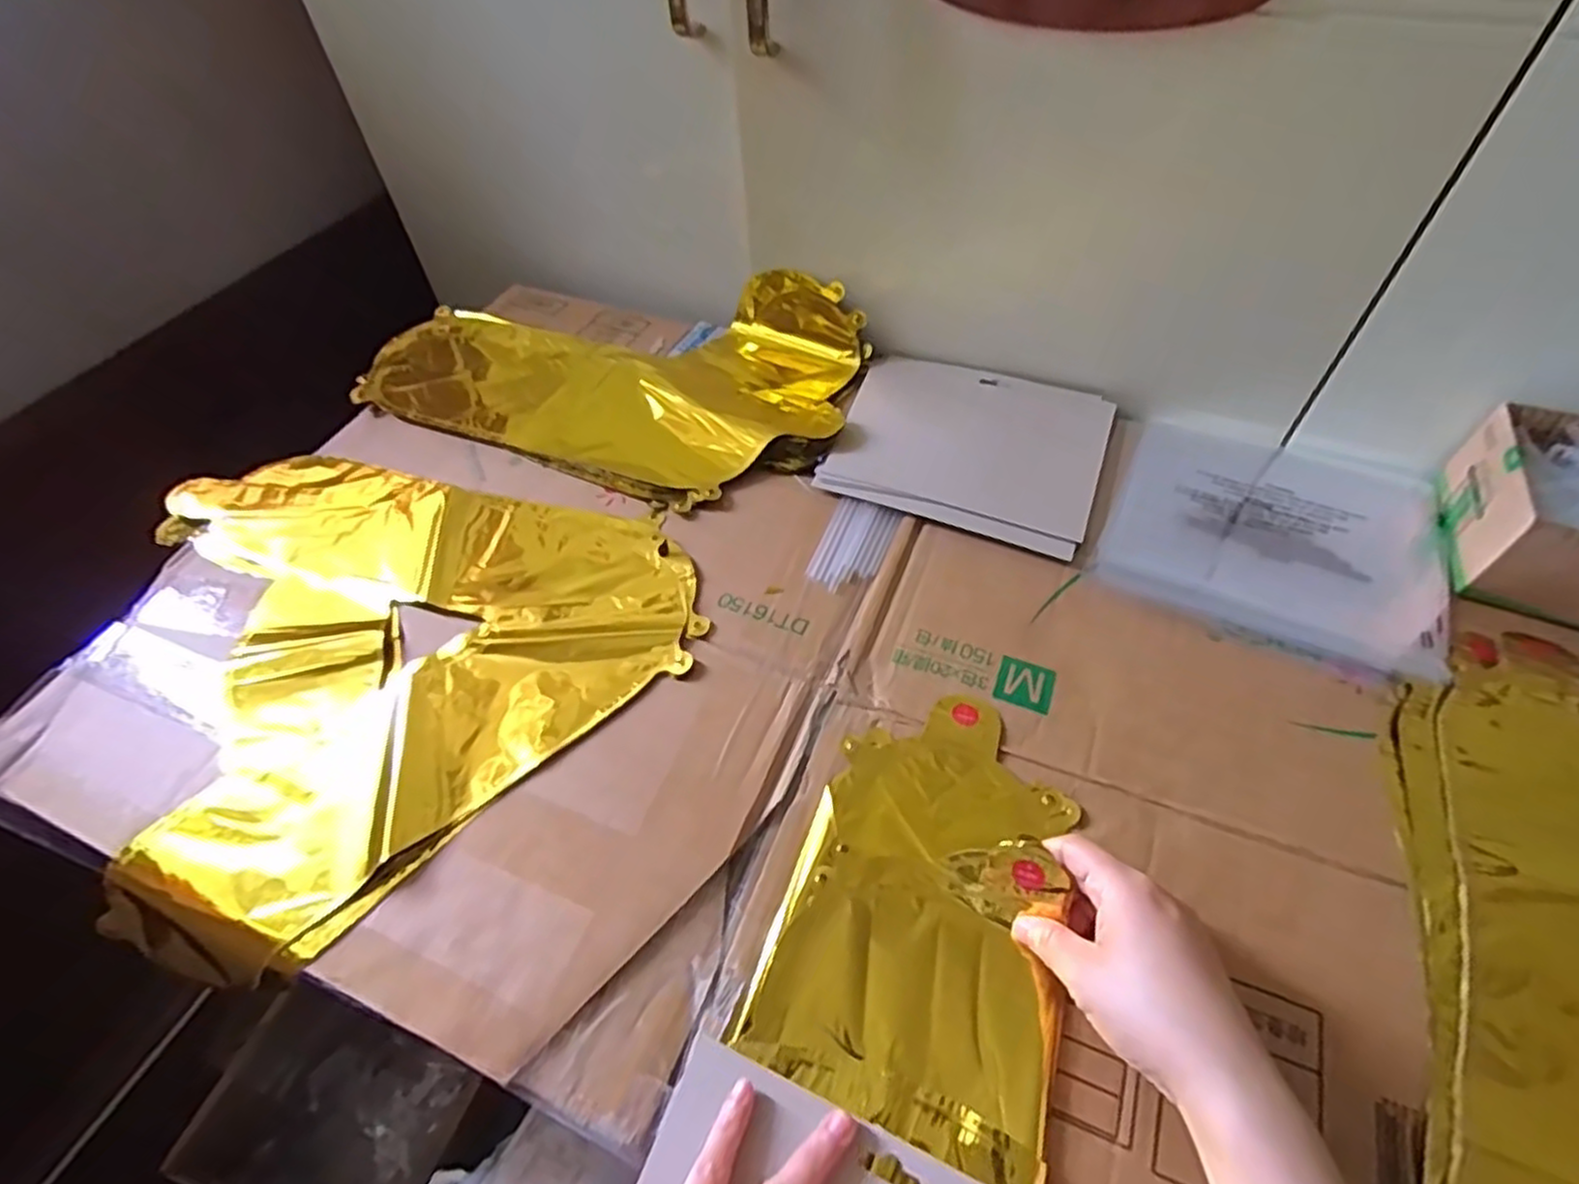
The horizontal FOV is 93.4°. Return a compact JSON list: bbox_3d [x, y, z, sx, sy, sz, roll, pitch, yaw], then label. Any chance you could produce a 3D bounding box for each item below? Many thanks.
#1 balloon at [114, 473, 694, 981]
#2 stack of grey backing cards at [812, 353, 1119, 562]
[{"bbox_3d":[-0.276,0.009,0.492,0.349,0.012,0.356,-33,59,-21],"label":"balloon"},{"bbox_3d":[0.139,-0.118,0.573,0.195,0.007,0.174,19,56,16],"label":"stack of grey backing cards"}]

